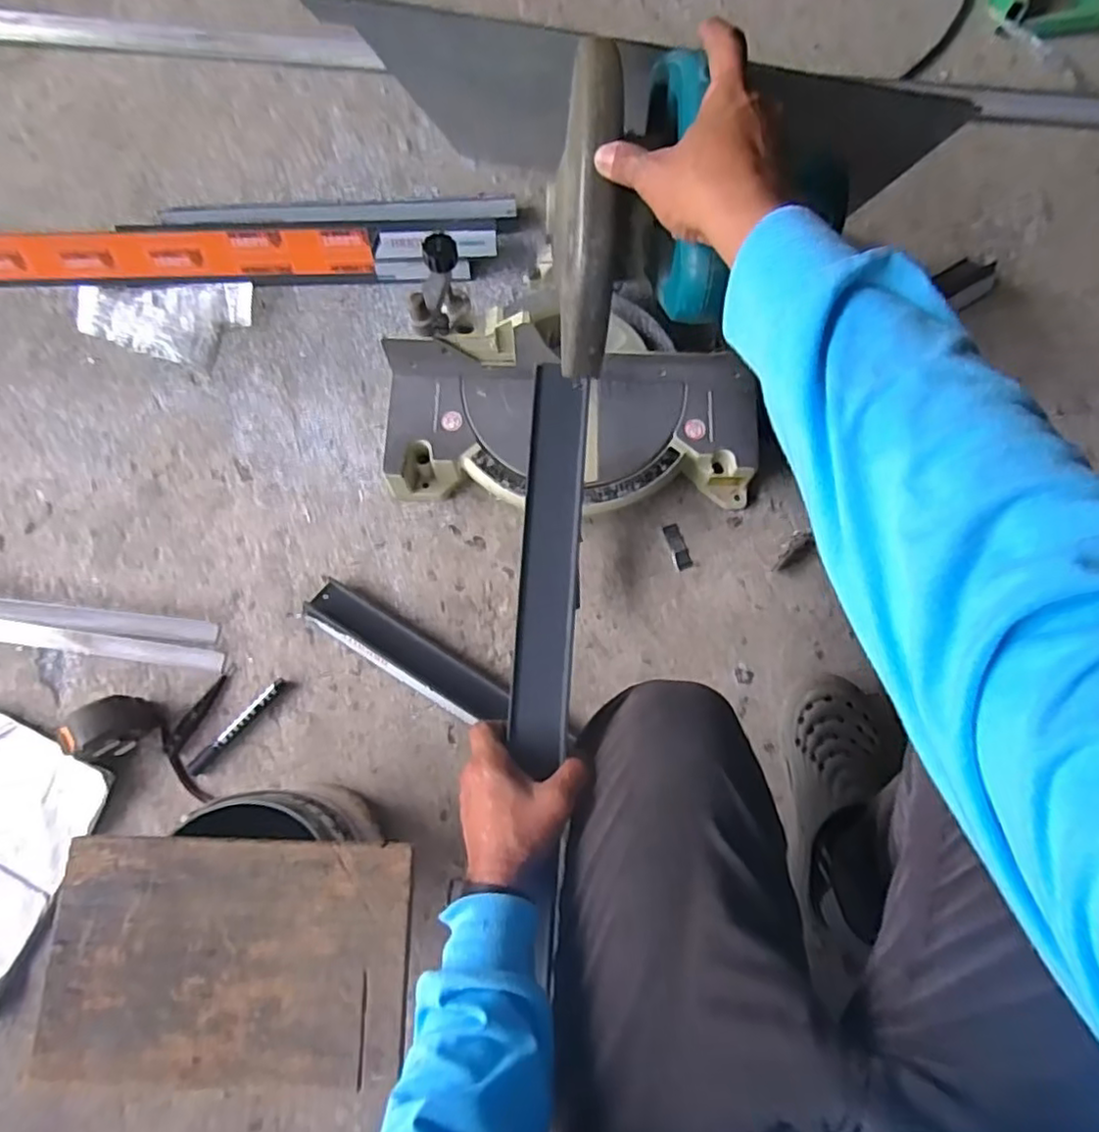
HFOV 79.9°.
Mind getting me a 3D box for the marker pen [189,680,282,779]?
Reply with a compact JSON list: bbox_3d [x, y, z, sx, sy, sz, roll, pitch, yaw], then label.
[{"bbox_3d":[-0.374,0.193,0.788,0.013,0.012,0.143,41,78,9],"label":"marker pen"}]

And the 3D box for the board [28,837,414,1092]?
[{"bbox_3d":[-0.262,0.322,0.537,0.291,0.014,0.180,2,75,0],"label":"board"}]

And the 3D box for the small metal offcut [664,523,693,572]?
[{"bbox_3d":[0.168,-0.025,0.856,0.024,0.004,0.061,-16,76,-5],"label":"small metal offcut"}]

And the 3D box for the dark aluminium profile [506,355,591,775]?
[{"bbox_3d":[0.001,-0.003,0.578,0.052,0.017,0.344,3,83,0],"label":"dark aluminium profile"}]

